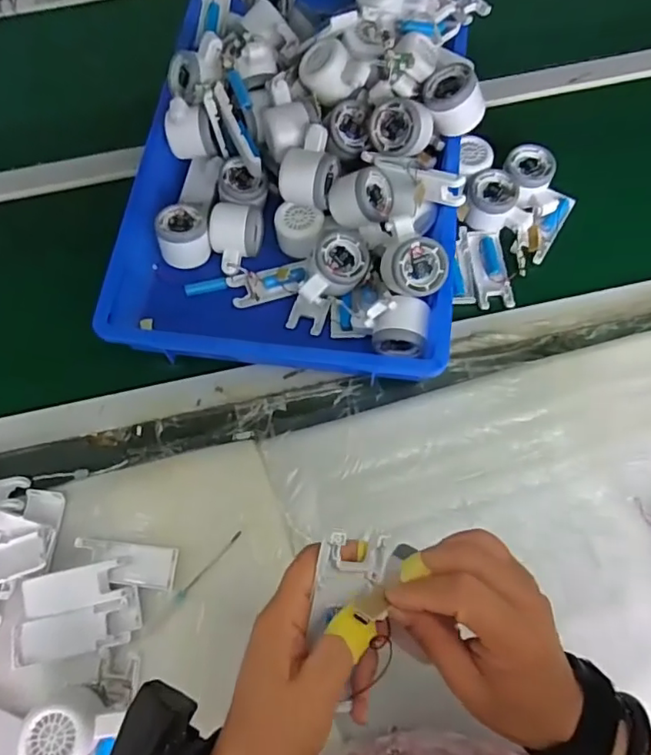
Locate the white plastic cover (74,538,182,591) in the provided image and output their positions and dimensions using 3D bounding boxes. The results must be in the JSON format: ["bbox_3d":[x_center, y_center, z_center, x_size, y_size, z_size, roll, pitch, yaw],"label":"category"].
[{"bbox_3d":[-0.197,0.185,0.551,0.100,0.011,0.039,6,70,3],"label":"white plastic cover"}]

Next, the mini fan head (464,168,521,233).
[{"bbox_3d":[0.198,-0.214,0.672,0.058,0.043,0.063,0,69,1],"label":"mini fan head"}]

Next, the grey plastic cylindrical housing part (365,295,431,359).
[{"bbox_3d":[0.078,-0.054,0.598,0.064,0.062,0.052,8,70,4],"label":"grey plastic cylindrical housing part"}]

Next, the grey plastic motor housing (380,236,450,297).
[{"bbox_3d":[0.092,-0.114,0.580,0.064,0.053,0.059,0,99,-8],"label":"grey plastic motor housing"}]

